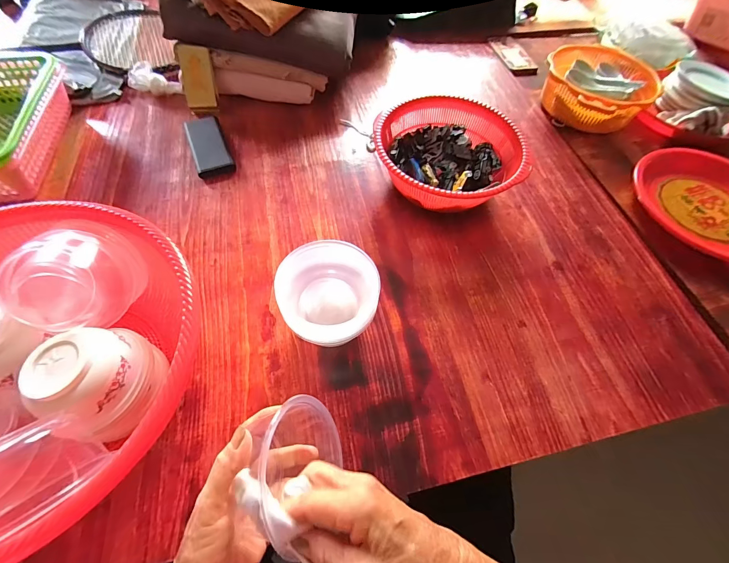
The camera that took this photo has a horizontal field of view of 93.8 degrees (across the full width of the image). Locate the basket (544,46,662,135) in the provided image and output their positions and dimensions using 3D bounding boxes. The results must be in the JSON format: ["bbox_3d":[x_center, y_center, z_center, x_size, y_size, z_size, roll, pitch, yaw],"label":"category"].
[{"bbox_3d":[0.478,-0.407,0.713,0.202,0.076,0.264,23,60,11],"label":"basket"}]

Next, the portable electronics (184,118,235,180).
[{"bbox_3d":[-0.278,-0.242,0.611,0.061,0.022,0.141,-21,61,-14],"label":"portable electronics"}]

